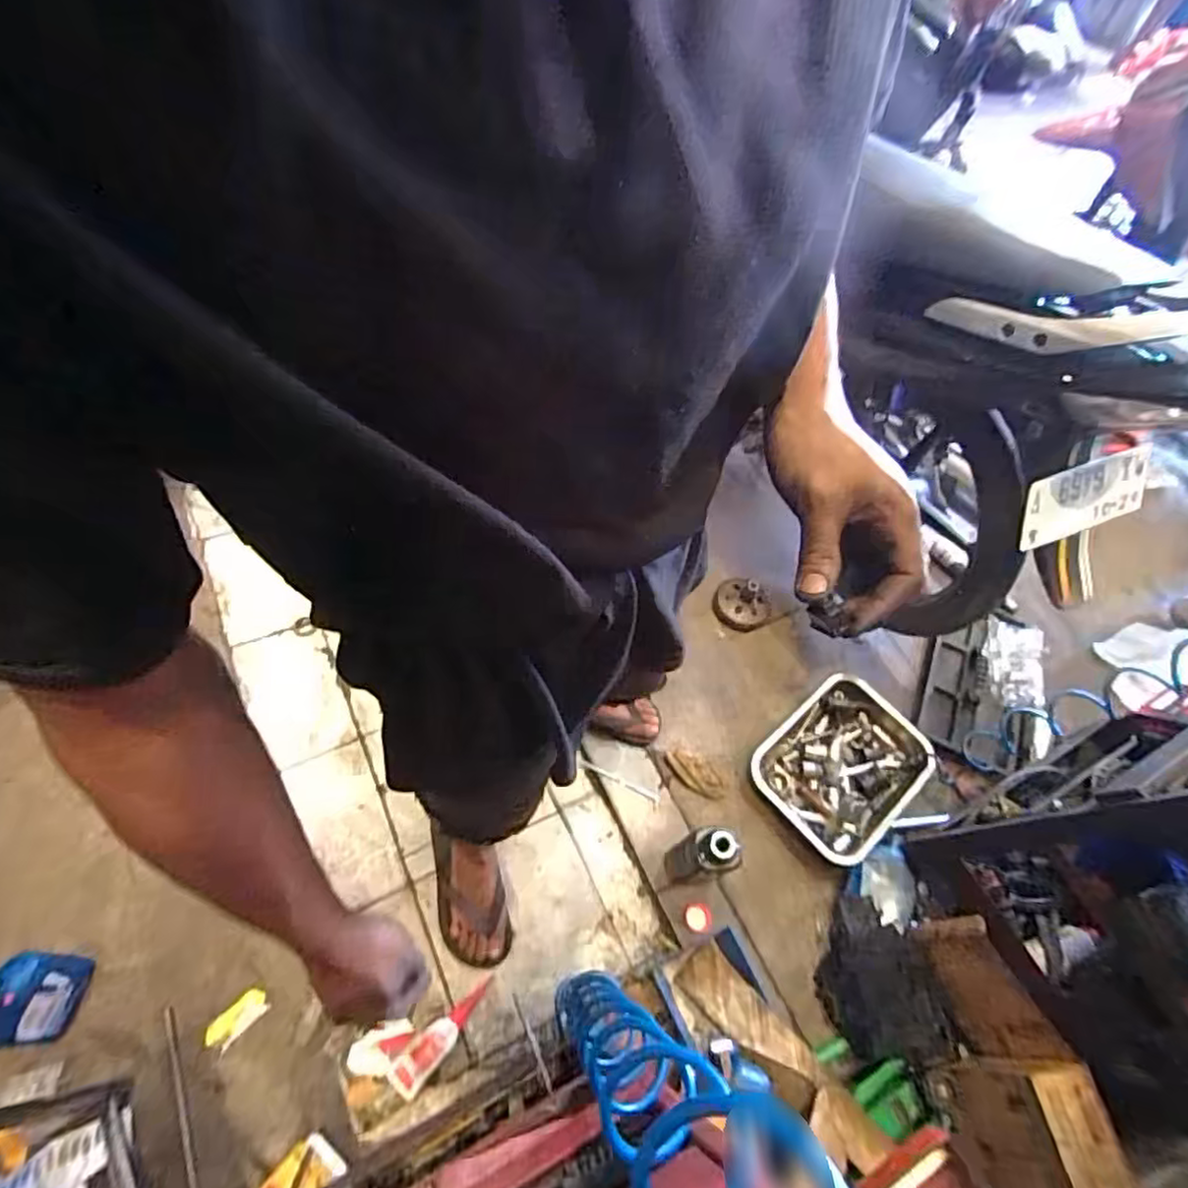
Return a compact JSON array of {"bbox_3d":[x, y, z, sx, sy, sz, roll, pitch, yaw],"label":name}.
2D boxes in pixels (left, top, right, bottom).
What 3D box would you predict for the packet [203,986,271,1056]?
[{"bbox_3d":[-0.561,0.669,1.016,0.044,0.011,0.092,41,62,17],"label":"packet"}]

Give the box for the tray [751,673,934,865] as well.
[{"bbox_3d":[0.492,0.329,1.271,0.321,0.054,0.256,-37,70,-26],"label":"tray"}]

